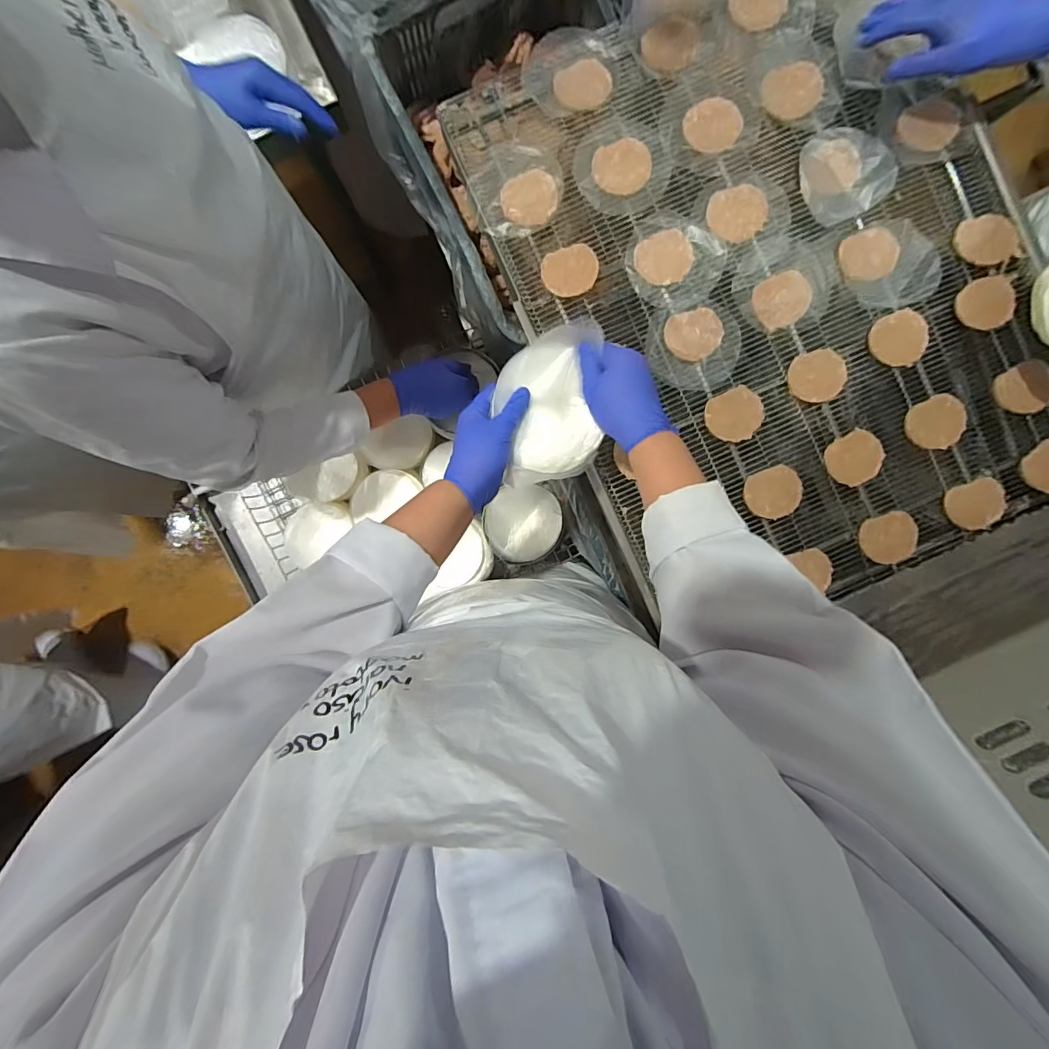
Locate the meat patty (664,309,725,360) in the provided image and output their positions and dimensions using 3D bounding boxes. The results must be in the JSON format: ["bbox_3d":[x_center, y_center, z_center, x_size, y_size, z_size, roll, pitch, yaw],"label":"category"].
[{"bbox_3d":[0.215,-0.239,0.597,0.069,0.009,0.060,-17,94,-6],"label":"meat patty"}]

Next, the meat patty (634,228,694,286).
[{"bbox_3d":[0.176,-0.335,0.596,0.068,0.012,0.063,0,92,-7],"label":"meat patty"}]

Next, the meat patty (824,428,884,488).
[{"bbox_3d":[0.419,-0.083,0.599,0.066,0.015,0.064,0,92,-7],"label":"meat patty"}]

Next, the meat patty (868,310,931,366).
[{"bbox_3d":[0.472,-0.234,0.591,0.065,0.007,0.070,0,92,-7],"label":"meat patty"}]

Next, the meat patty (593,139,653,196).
[{"bbox_3d":[0.124,-0.446,0.591,0.071,0.012,0.061,-17,94,-6],"label":"meat patty"}]

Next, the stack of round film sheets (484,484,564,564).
[{"bbox_3d":[0.001,-0.003,0.796,0.123,0.032,0.131,35,87,-7],"label":"stack of round film sheets"}]

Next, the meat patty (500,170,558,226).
[{"bbox_3d":[0.006,-0.409,0.592,0.068,0.008,0.068,0,92,-7],"label":"meat patty"}]

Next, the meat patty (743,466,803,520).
[{"bbox_3d":[0.316,-0.039,0.600,0.067,0.012,0.062,-21,95,-6],"label":"meat patty"}]

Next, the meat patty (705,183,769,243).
[{"bbox_3d":[0.268,-0.390,0.593,0.071,0.013,0.067,0,92,-7],"label":"meat patty"}]

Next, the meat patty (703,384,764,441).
[{"bbox_3d":[0.267,-0.138,0.598,0.067,0.014,0.064,0,92,-7],"label":"meat patty"}]

